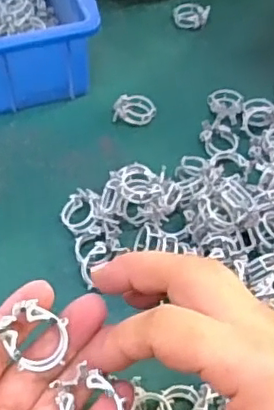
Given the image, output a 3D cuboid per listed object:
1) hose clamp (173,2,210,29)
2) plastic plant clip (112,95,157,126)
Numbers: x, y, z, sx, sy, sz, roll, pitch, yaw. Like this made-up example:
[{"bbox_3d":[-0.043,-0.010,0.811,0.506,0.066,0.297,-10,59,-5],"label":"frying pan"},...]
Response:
[{"bbox_3d":[0.049,-0.174,0.526,0.031,0.012,0.026,13,54,7],"label":"hose clamp"},{"bbox_3d":[-0.002,-0.074,0.452,0.033,0.014,0.024,6,53,2],"label":"plastic plant clip"}]

